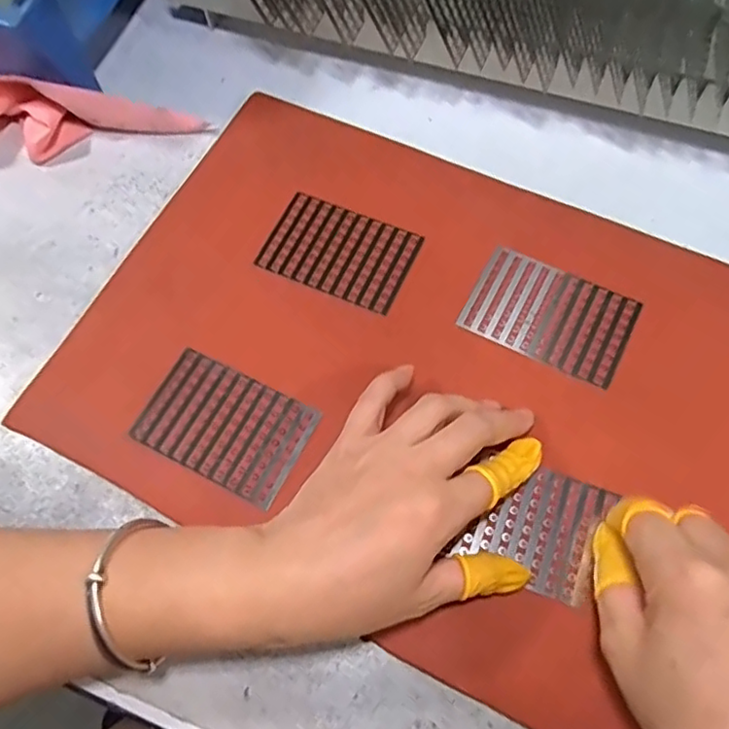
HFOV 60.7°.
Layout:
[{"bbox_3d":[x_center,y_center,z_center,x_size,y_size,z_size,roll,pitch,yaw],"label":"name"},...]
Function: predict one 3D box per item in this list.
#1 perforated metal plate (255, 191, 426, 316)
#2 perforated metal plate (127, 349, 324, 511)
[{"bbox_3d":[-0.014,-0.066,0.363,0.083,0.004,0.055,22,69,12],"label":"perforated metal plate"},{"bbox_3d":[-0.072,0.031,0.321,0.083,0.007,0.056,25,68,12],"label":"perforated metal plate"}]

